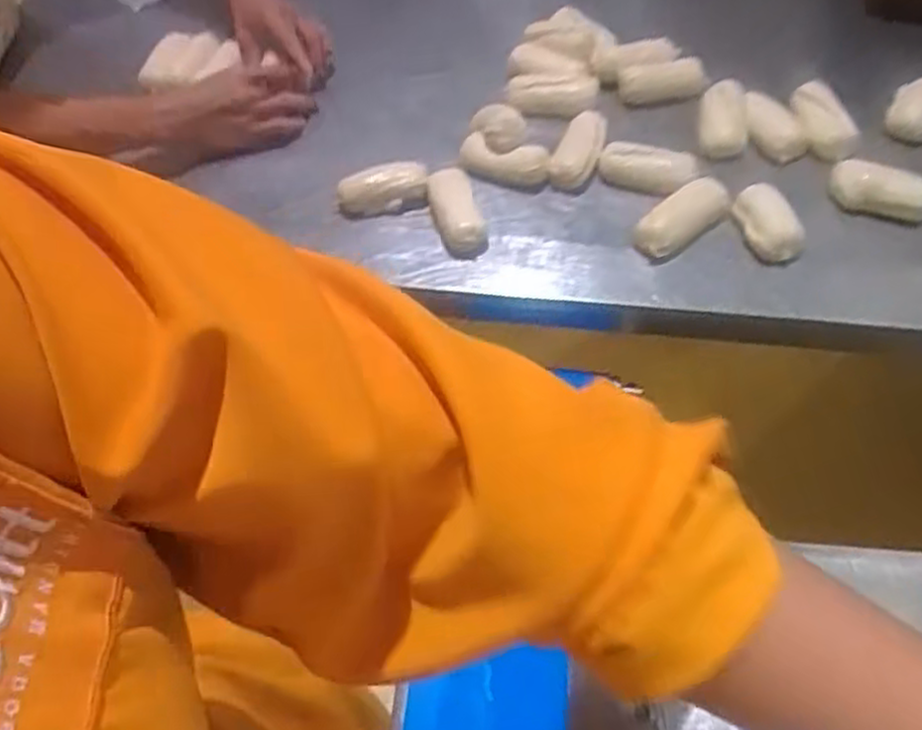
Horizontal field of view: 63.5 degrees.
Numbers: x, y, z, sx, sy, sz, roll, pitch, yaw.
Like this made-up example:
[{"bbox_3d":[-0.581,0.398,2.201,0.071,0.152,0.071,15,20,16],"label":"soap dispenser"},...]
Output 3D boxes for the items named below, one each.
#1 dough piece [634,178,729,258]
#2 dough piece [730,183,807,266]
[{"bbox_3d":[0.197,-0.132,0.668,0.091,0.028,0.034,-35,58,-1],"label":"dough piece"},{"bbox_3d":[0.272,-0.125,0.669,0.047,0.041,0.075,-11,57,-3],"label":"dough piece"}]

